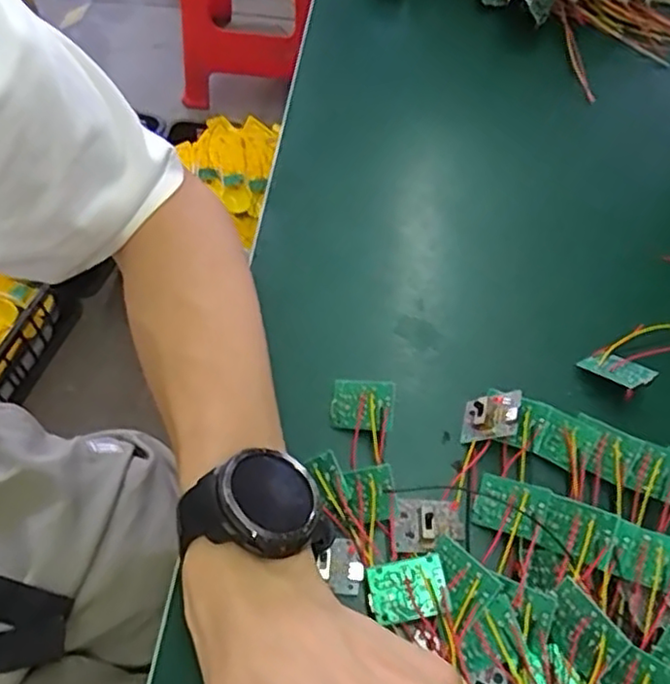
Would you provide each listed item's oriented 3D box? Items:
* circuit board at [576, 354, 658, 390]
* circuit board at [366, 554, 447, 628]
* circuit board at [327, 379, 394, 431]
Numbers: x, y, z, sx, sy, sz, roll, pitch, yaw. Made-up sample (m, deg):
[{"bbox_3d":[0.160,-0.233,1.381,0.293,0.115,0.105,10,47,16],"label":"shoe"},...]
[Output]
[{"bbox_3d":[0.157,0.015,0.365,0.022,0.004,0.035,-28,37,-26],"label":"circuit board"},{"bbox_3d":[0.034,0.114,0.302,0.035,0.006,0.026,-10,59,-8],"label":"circuit board"},{"bbox_3d":[0.014,0.035,0.354,0.036,0.005,0.026,2,84,25],"label":"circuit board"}]

